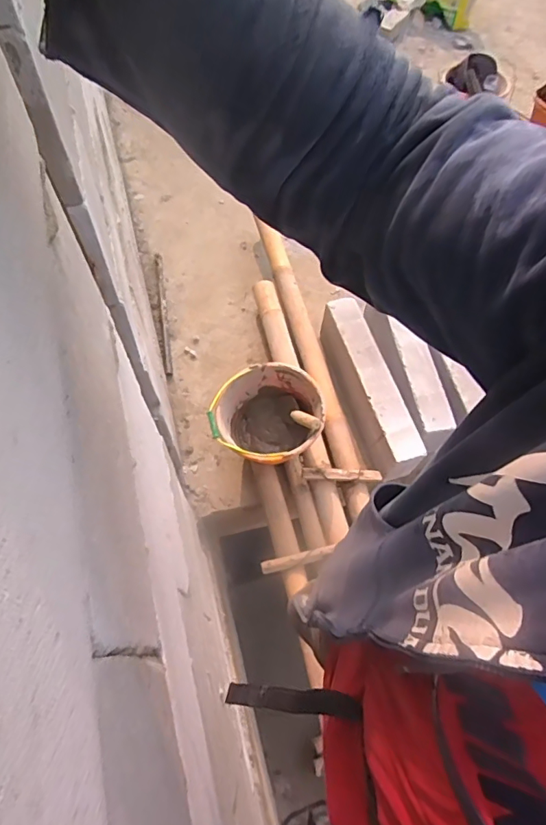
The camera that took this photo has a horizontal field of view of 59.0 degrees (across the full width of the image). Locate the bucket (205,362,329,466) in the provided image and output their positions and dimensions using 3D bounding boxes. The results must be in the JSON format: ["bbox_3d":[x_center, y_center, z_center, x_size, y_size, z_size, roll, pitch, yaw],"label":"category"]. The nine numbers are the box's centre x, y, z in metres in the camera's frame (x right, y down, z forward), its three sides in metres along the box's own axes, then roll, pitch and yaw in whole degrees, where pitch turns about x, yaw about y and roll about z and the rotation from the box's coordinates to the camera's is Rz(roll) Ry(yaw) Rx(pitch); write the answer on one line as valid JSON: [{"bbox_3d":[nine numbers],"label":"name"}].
[{"bbox_3d":[-0.021,0.034,1.412,0.300,0.215,0.268,-6,64,-6],"label":"bucket"}]

